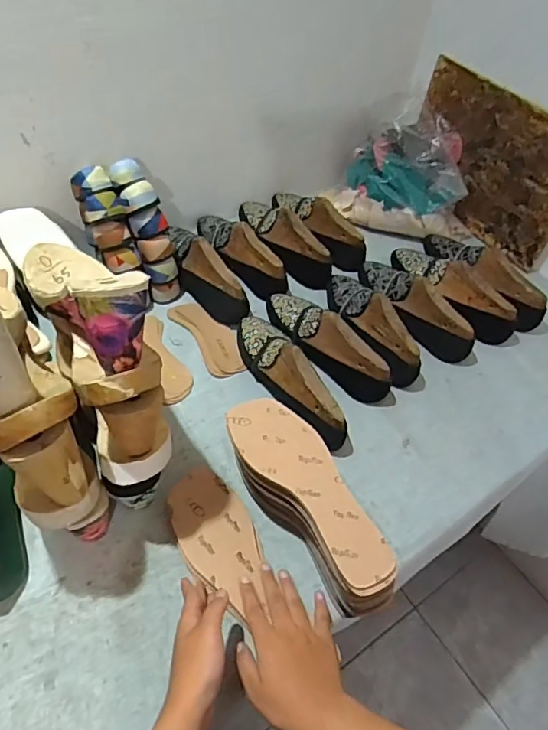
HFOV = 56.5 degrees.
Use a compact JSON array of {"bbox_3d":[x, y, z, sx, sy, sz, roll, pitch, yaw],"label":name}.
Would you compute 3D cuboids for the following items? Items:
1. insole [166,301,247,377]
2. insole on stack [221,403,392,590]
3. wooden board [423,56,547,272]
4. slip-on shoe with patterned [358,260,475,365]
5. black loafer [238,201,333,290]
[{"bbox_3d":[-0.099,-0.045,0.810,0.071,0.015,0.159,-26,58,-26],"label":"insole"},{"bbox_3d":[0.039,0.125,0.559,0.081,0.010,0.240,-27,58,-26],"label":"insole on stack"},{"bbox_3d":[0.412,-0.379,0.969,0.023,0.262,0.356,-26,59,-22],"label":"wooden board"},{"bbox_3d":[0.226,-0.099,0.856,0.056,0.092,0.240,-22,56,-23],"label":"slip-on shoe with patterned"},{"bbox_3d":[0.011,-0.230,0.937,0.069,0.093,0.246,-23,56,-23],"label":"black loafer"}]

